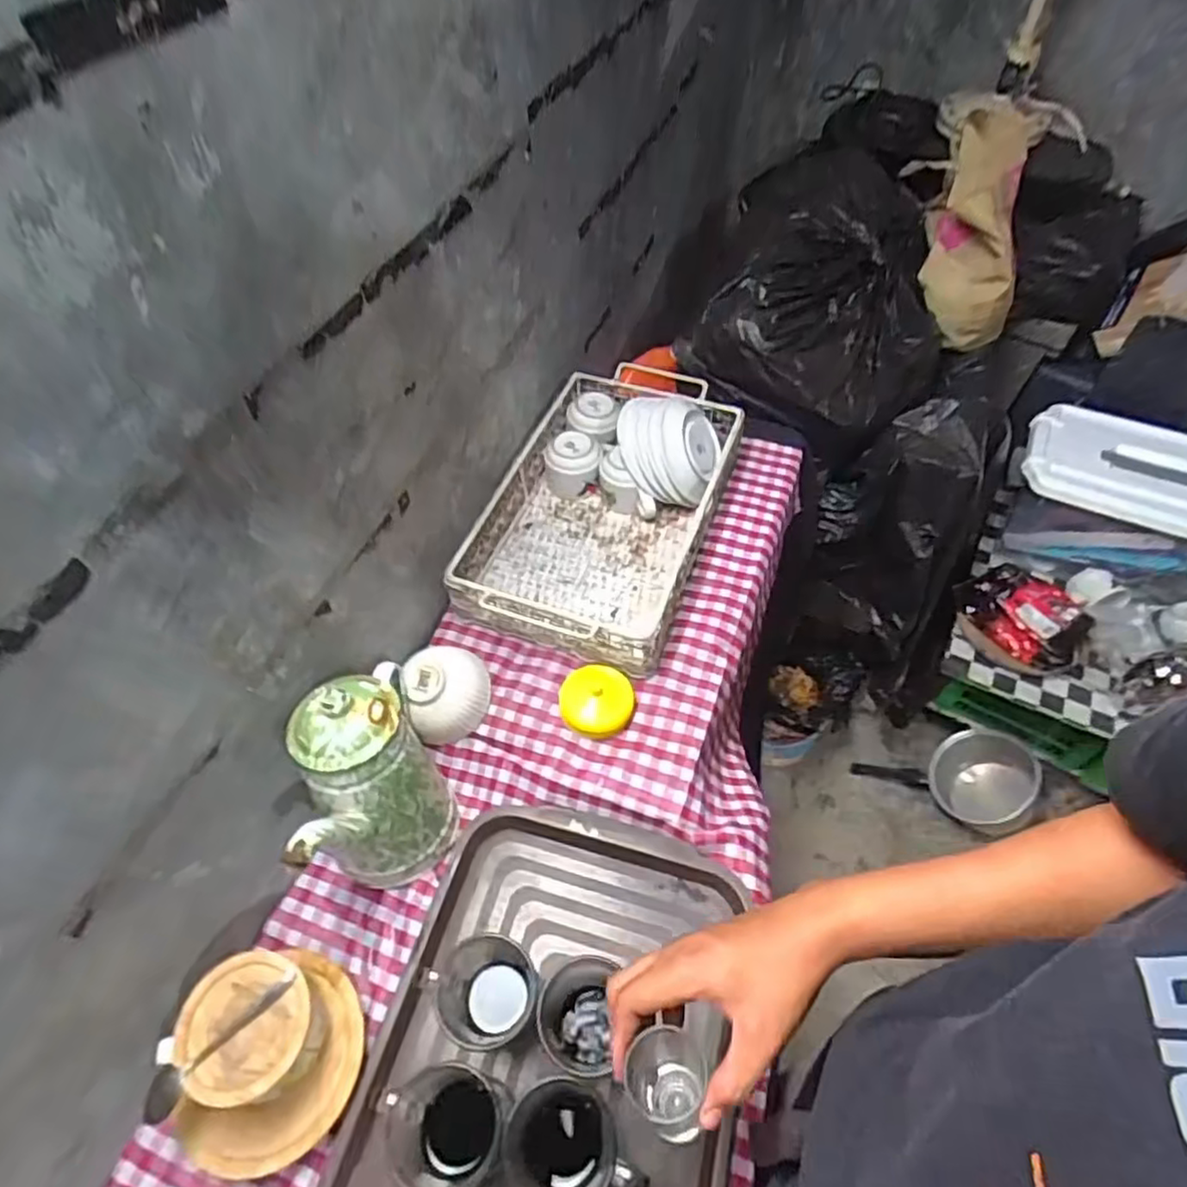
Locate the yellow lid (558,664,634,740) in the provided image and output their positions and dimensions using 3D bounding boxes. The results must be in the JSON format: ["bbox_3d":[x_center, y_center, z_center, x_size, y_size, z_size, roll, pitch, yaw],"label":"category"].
[{"bbox_3d":[0.003,0.115,0.741,0.079,0.035,0.074,-1,53,1],"label":"yellow lid"}]

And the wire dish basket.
[{"bbox_3d":[0.015,-0.121,0.879,0.260,0.109,0.433,15,55,13],"label":"wire dish basket"}]

